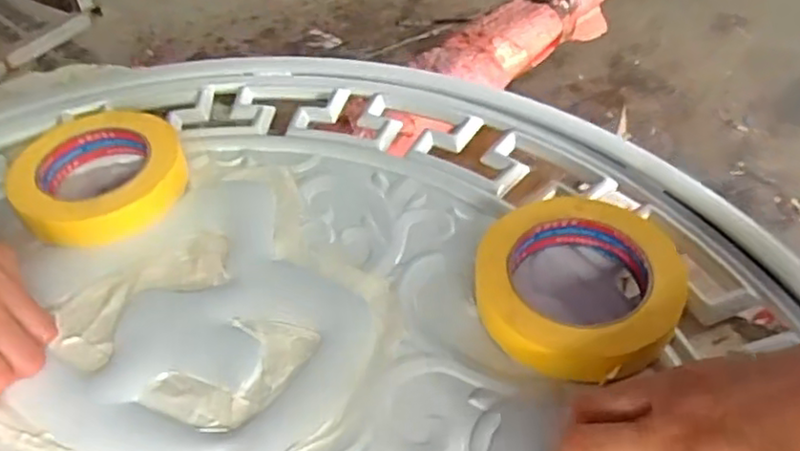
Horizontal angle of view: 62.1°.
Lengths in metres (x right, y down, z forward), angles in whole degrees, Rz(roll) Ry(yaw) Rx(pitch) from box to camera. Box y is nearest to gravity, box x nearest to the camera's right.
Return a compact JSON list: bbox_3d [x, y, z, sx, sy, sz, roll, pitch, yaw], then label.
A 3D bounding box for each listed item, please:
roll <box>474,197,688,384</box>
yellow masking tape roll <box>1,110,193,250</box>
[{"bbox_3d":[0.101,0.035,0.384,0.109,0.030,0.114,-3,46,3],"label":"roll"},{"bbox_3d":[-0.217,-0.036,0.484,0.116,0.036,0.116,-3,46,3],"label":"yellow masking tape roll"}]

